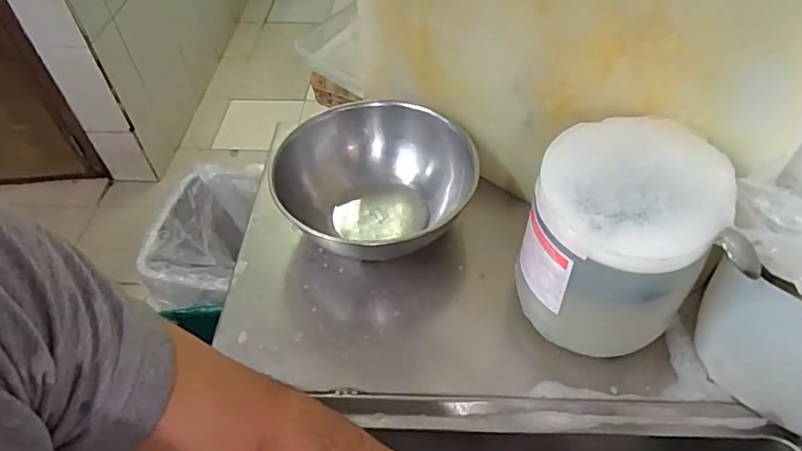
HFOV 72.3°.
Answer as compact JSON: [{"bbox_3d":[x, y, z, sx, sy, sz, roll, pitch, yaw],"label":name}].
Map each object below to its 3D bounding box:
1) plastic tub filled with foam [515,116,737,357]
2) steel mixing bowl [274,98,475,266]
[{"bbox_3d":[0.186,0.024,0.493,0.135,0.191,0.137,26,55,23],"label":"plastic tub filled with foam"},{"bbox_3d":[-0.025,-0.045,0.619,0.199,0.086,0.213,-1,49,2],"label":"steel mixing bowl"}]

